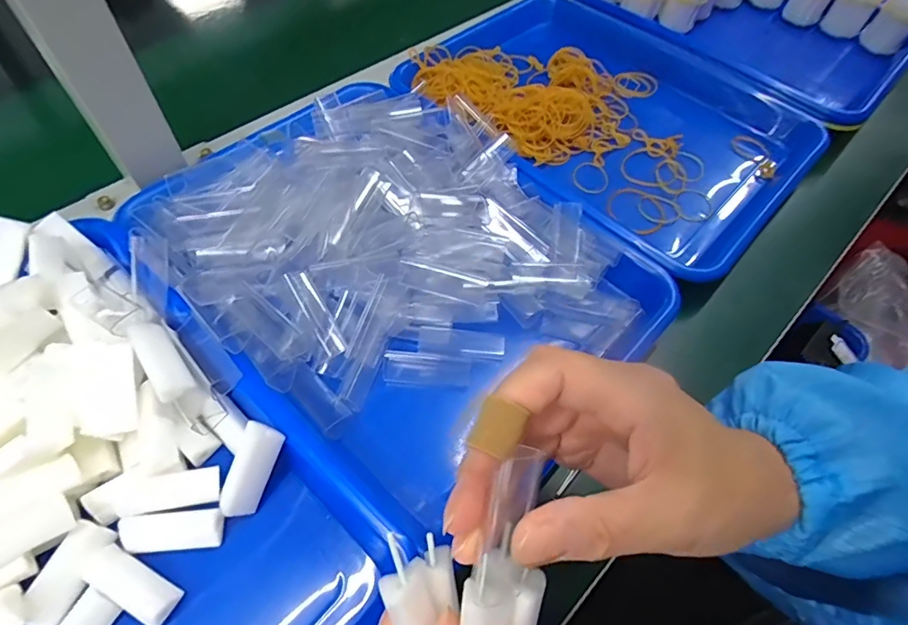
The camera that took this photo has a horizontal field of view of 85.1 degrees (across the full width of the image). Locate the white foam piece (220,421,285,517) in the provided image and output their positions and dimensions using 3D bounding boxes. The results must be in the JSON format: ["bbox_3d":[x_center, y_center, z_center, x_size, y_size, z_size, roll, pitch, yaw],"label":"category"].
[{"bbox_3d":[-0.105,0.082,0.257,0.020,0.016,0.046,19,88,8],"label":"white foam piece"}]

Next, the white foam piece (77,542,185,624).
[{"bbox_3d":[-0.155,0.131,0.239,0.047,0.010,0.018,26,59,13],"label":"white foam piece"}]

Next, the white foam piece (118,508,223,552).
[{"bbox_3d":[-0.143,0.111,0.252,0.048,0.011,0.018,-3,58,-6],"label":"white foam piece"}]

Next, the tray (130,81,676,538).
[{"bbox_3d":[-0.039,-0.036,0.331,0.260,0.067,0.292,-35,66,-23],"label":"tray"}]

